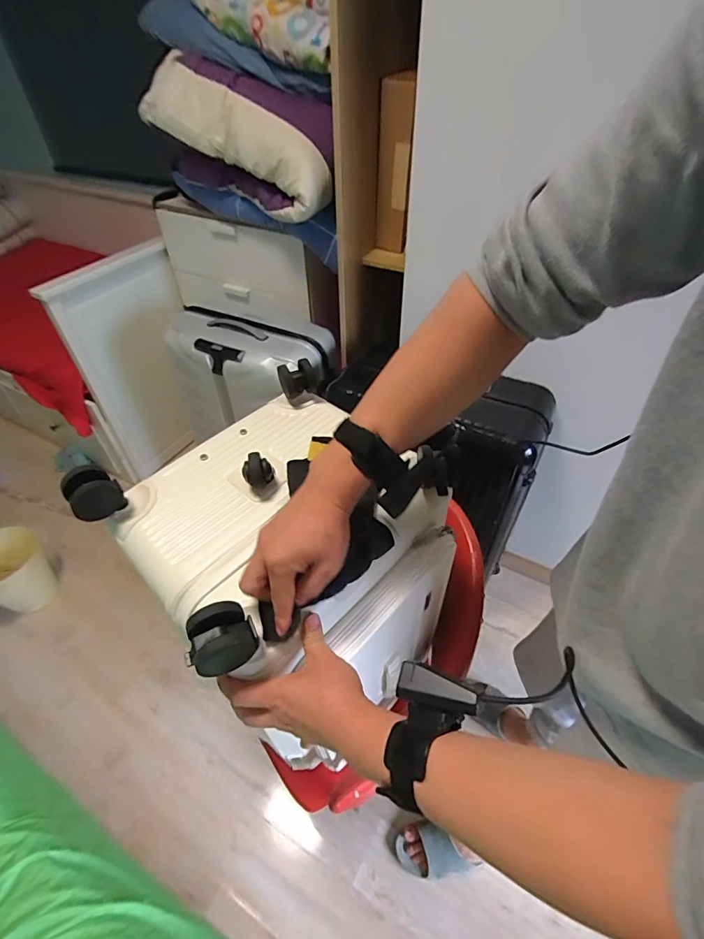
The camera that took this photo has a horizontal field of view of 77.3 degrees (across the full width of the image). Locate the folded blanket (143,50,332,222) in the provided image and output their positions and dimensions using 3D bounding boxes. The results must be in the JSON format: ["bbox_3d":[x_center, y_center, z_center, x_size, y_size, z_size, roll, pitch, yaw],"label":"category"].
[{"bbox_3d":[-0.284,-0.852,1.136,0.596,0.261,0.194,30,53,26],"label":"folded blanket"}]

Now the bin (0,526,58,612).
[{"bbox_3d":[-1.180,0.358,1.526,0.229,0.197,0.239,30,53,26],"label":"bin"}]

